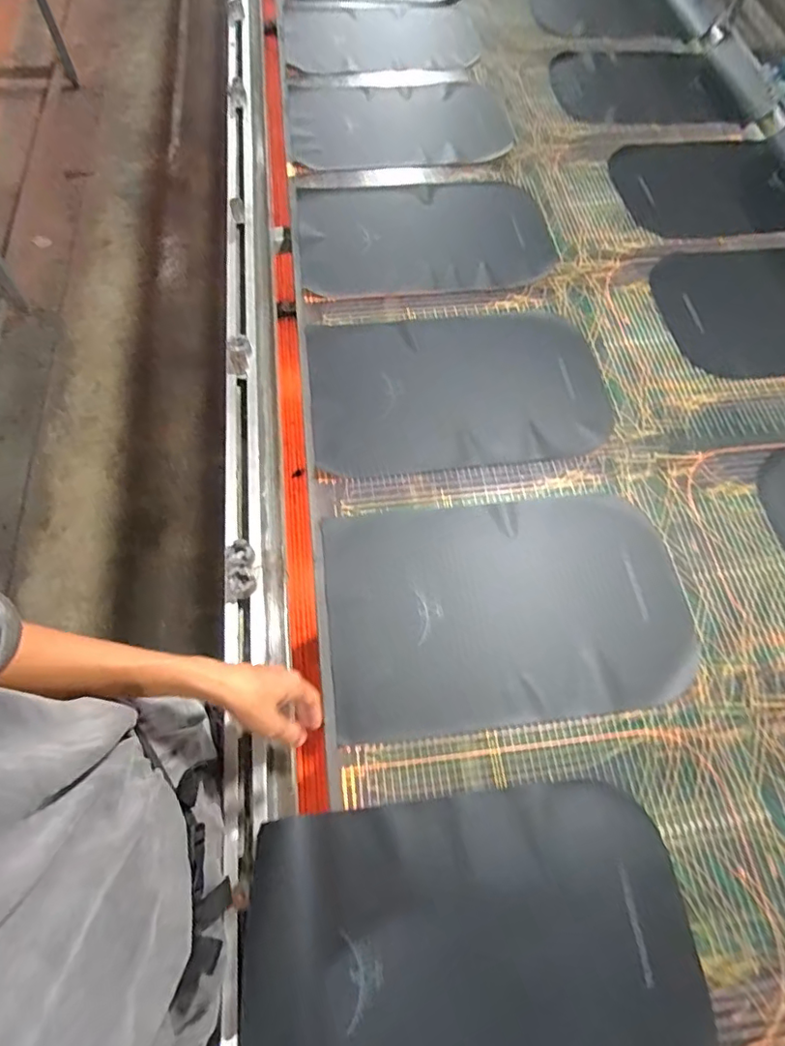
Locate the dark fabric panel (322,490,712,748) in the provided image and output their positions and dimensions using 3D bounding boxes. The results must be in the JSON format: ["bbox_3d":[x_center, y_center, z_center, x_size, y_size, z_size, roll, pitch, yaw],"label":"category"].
[{"bbox_3d":[0.164,0.110,0.759,0.493,0.029,0.321,-7,65,-5],"label":"dark fabric panel"}]

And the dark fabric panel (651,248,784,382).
[{"bbox_3d":[0.788,-0.422,1.051,0.539,0.058,0.317,-6,64,-5],"label":"dark fabric panel"}]

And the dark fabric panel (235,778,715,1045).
[{"bbox_3d":[0.080,0.479,0.589,0.474,0.056,0.319,-5,63,-6],"label":"dark fabric panel"}]

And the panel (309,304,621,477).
[{"bbox_3d":[0.115,-0.251,0.918,0.497,0.049,0.336,-8,65,-6],"label":"panel"}]

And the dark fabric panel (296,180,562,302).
[{"bbox_3d":[0.060,-0.589,1.096,0.505,0.040,0.337,-11,65,-8],"label":"dark fabric panel"}]

